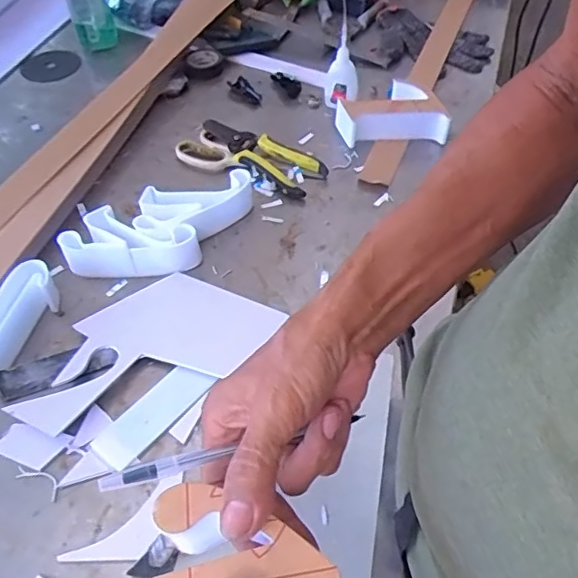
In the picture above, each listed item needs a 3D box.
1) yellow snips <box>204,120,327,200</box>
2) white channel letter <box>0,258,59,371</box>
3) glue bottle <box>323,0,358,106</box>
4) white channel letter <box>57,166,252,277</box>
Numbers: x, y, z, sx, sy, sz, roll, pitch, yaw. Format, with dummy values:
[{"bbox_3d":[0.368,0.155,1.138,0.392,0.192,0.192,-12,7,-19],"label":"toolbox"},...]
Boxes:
[{"bbox_3d":[-0.036,-0.166,0.696,0.165,0.024,0.058,30,57,23],"label":"yellow snips"},{"bbox_3d":[-0.260,0.030,0.526,0.041,0.038,0.131,13,52,12],"label":"white channel letter"},{"bbox_3d":[0.070,-0.303,0.735,0.045,0.128,0.042,1,51,3],"label":"glue bottle"},{"bbox_3d":[-0.135,-0.067,0.604,0.201,0.041,0.101,-10,51,-7],"label":"white channel letter"}]

